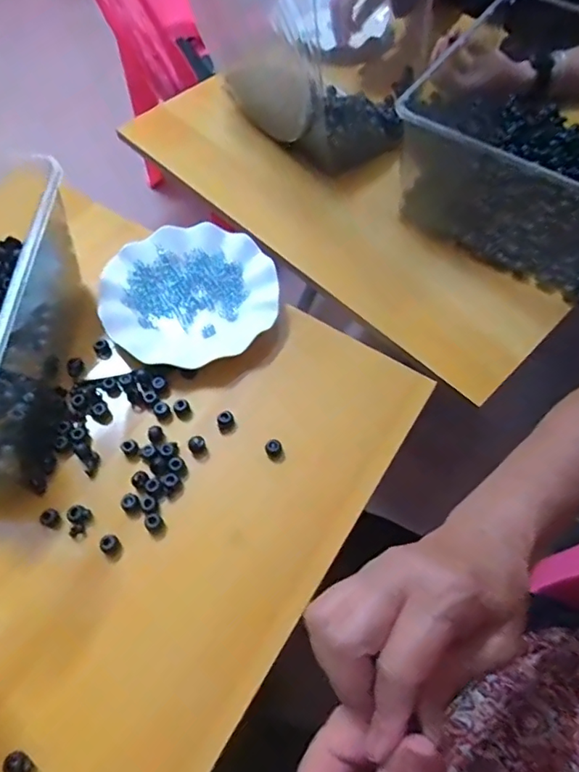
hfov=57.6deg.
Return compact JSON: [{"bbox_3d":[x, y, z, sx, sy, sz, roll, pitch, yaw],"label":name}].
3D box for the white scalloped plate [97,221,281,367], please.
[{"bbox_3d":[-0.107,-0.101,0.570,0.182,0.020,0.178,0,60,0],"label":"white scalloped plate"}]

